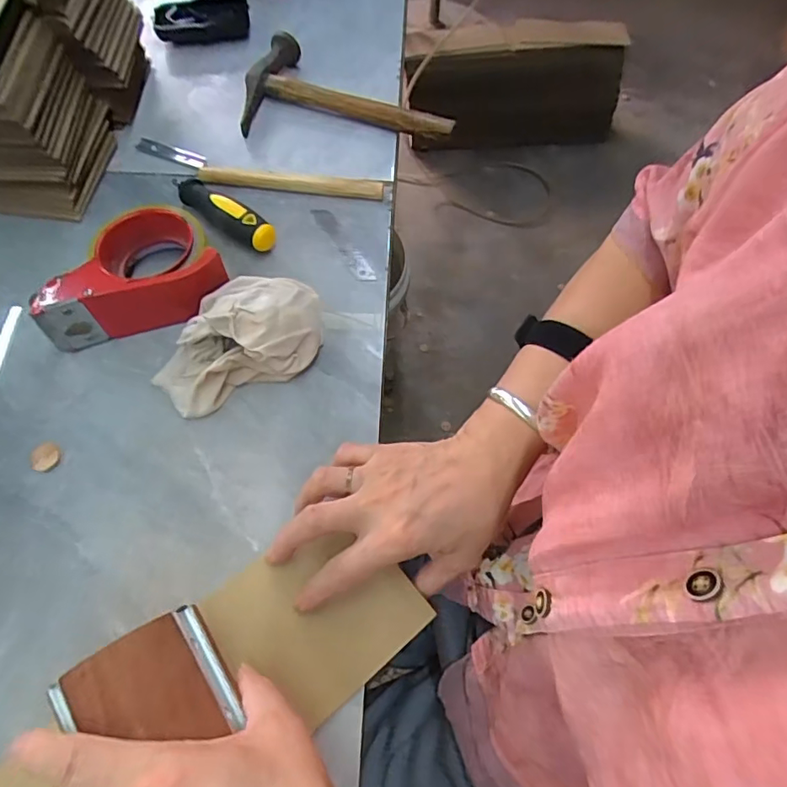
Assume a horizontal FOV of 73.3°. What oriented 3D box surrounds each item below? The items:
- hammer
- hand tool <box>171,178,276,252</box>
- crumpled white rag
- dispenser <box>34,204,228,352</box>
[{"bbox_3d":[-0.046,-0.328,0.592,0.235,0.034,0.139,10,65,4],"label":"hammer"},{"bbox_3d":[-0.162,-0.174,0.500,0.131,0.035,0.025,36,69,15],"label":"hand tool"},{"bbox_3d":[-0.126,-0.046,0.433,0.144,0.049,0.088,-25,67,-12],"label":"crumpled white rag"},{"bbox_3d":[-0.222,-0.105,0.453,0.148,0.060,0.094,-15,66,-8],"label":"dispenser"}]

